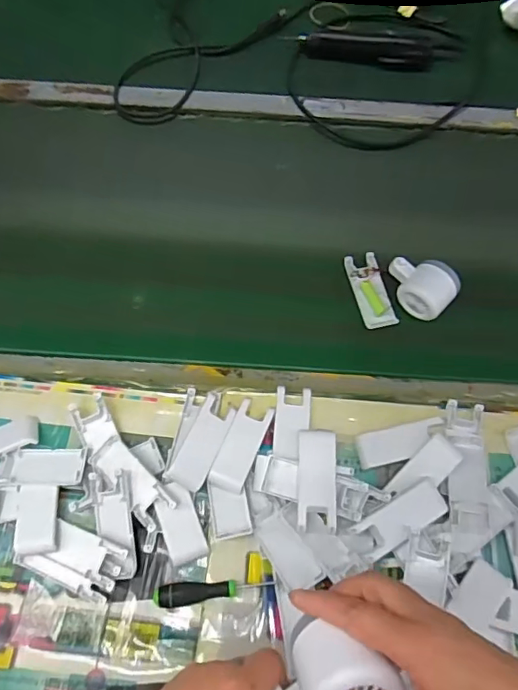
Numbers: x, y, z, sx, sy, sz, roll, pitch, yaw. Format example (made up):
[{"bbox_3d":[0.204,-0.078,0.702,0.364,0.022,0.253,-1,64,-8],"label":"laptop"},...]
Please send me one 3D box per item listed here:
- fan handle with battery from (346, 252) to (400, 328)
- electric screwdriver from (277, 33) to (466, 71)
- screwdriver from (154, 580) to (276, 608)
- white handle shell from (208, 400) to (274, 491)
[{"bbox_3d":[0.143,-0.070,0.664,0.039,0.015,0.103,-12,68,-6],"label":"fan handle with battery"},{"bbox_3d":[0.179,-0.462,0.814,0.267,0.032,0.047,7,67,2],"label":"electric screwdriver"},{"bbox_3d":[-0.044,0.242,0.511,0.116,0.023,0.020,-6,67,-3],"label":"screwdriver"},{"bbox_3d":[-0.018,0.110,0.567,0.038,0.018,0.099,21,68,8],"label":"white handle shell"}]

